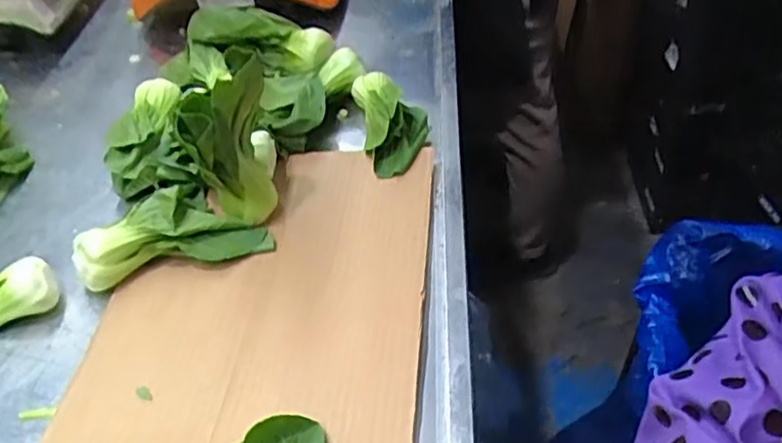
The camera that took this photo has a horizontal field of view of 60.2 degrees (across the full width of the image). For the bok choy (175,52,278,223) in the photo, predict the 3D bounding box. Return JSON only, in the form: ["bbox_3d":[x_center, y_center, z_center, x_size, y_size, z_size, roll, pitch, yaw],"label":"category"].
[{"bbox_3d":[-0.142,-0.066,0.622,0.085,0.159,0.047,-36,53,-25],"label":"bok choy"}]

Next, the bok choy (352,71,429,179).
[{"bbox_3d":[0.003,-0.112,0.736,0.073,0.045,0.145,-11,46,-4],"label":"bok choy"}]

